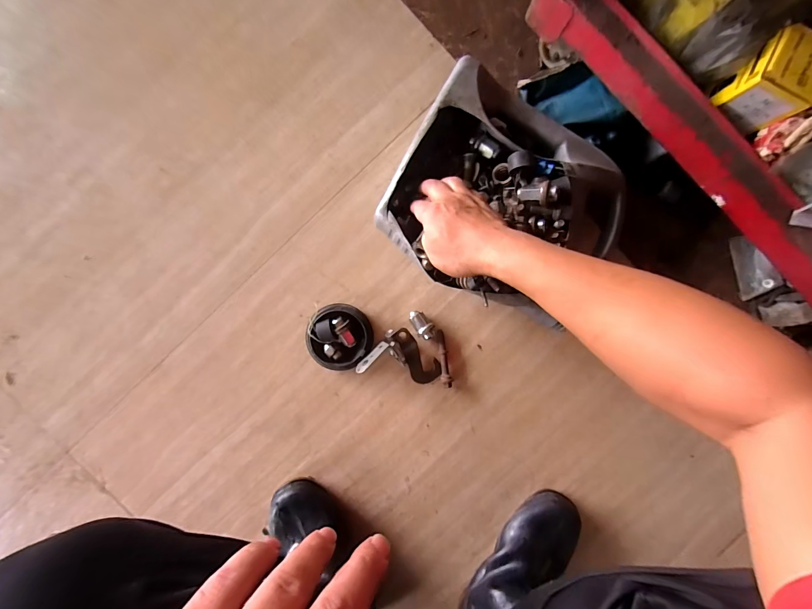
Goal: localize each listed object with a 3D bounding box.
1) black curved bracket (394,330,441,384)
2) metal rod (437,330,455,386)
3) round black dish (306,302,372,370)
[{"bbox_3d":[0.015,0.074,0.496,0.042,0.010,0.092,-33,104,-1],"label":"black curved bracket"},{"bbox_3d":[0.056,0.079,0.507,0.018,0.018,0.081,-9,90,-1],"label":"metal rod"},{"bbox_3d":[-0.094,0.045,0.495,0.089,0.030,0.091,0,90,-1],"label":"round black dish"}]

